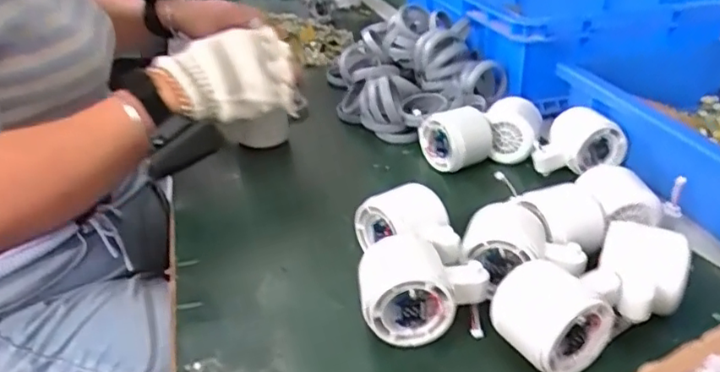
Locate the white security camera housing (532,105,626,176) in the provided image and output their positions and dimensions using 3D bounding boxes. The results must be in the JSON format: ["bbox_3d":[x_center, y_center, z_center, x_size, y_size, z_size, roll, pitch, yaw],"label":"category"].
[{"bbox_3d":[0.219,-0.043,0.594,0.081,0.056,0.047,14,32,25],"label":"white security camera housing"}]

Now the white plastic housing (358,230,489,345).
[{"bbox_3d":[0.041,0.066,0.407,0.086,0.054,0.052,-4,29,-8],"label":"white plastic housing"}]

